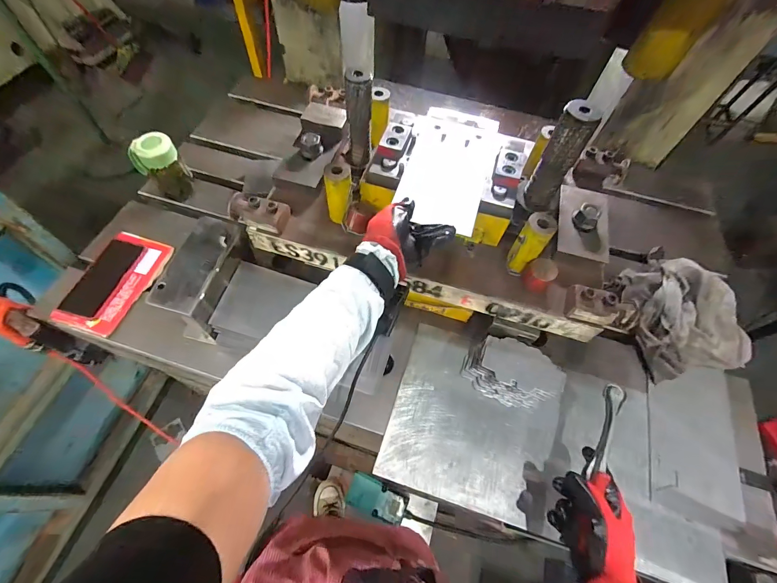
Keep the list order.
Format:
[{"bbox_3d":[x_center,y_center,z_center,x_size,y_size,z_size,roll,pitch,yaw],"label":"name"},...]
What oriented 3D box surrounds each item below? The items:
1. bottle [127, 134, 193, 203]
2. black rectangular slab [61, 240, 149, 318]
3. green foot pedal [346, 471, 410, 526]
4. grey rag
[{"bbox_3d":[-0.454,-0.249,0.716,0.061,0.135,0.073,30,63,14],"label":"bottle"},{"bbox_3d":[-0.515,-0.026,0.635,0.072,0.018,0.150,22,72,1],"label":"black rectangular slab"},{"bbox_3d":[-0.032,0.670,1.130,0.200,0.059,0.100,27,61,-3],"label":"green foot pedal"},{"bbox_3d":[0.534,0.036,0.642,0.183,0.066,0.229,-2,60,-4],"label":"grey rag"}]

